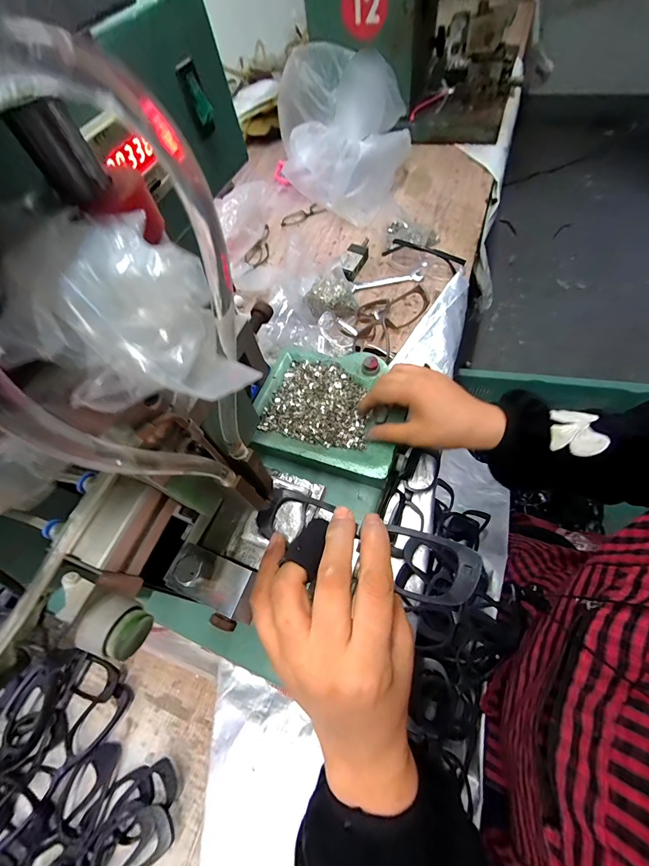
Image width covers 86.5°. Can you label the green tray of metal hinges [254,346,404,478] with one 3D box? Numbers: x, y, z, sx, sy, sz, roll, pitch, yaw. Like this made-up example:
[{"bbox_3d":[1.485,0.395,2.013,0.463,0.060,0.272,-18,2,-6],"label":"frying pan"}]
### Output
[{"bbox_3d":[0.005,-0.041,0.444,0.187,0.025,0.168,15,64,12],"label":"green tray of metal hinges"}]

